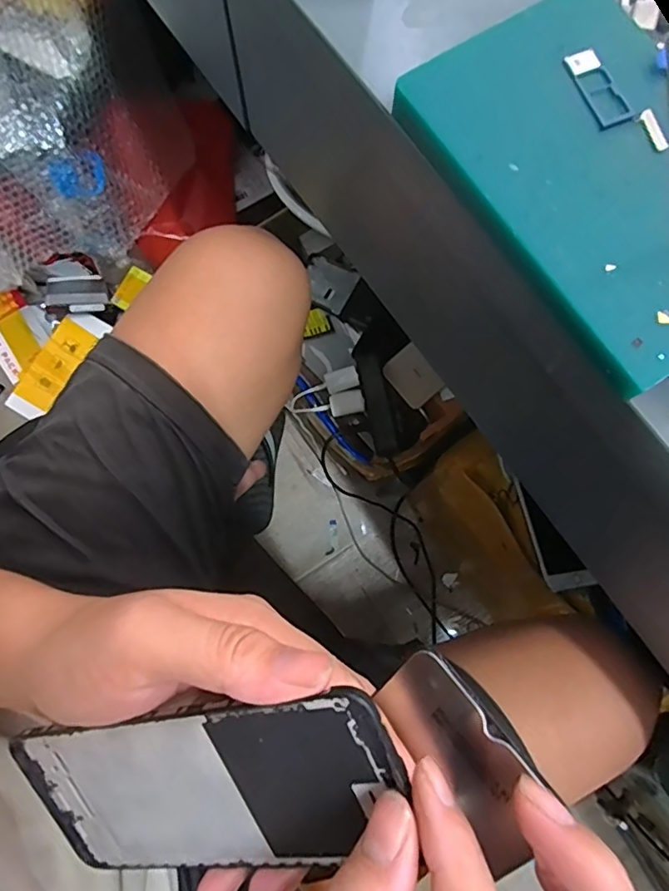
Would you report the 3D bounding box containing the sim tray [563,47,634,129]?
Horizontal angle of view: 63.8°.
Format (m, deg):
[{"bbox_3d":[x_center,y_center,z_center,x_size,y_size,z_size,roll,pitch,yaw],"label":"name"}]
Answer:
[{"bbox_3d":[0.111,-0.151,0.226,0.015,0.004,0.037,-24,79,-6],"label":"sim tray"}]

